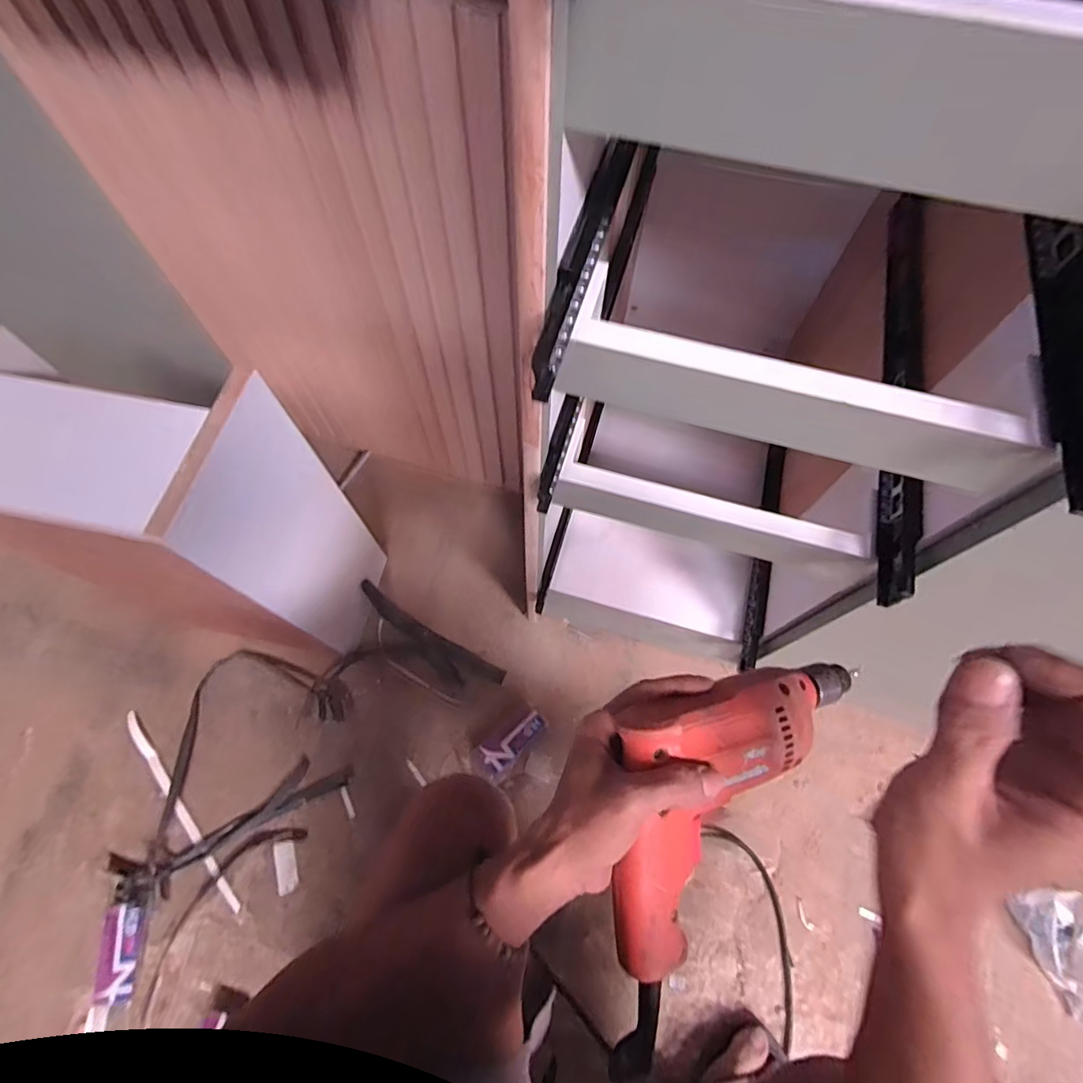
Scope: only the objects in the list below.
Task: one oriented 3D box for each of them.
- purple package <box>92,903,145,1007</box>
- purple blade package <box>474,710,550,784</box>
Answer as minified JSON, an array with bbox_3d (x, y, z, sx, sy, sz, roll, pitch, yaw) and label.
[{"bbox_3d":[-0.527,0.514,0.656,0.039,0.026,0.105,-2,67,-1],"label":"purple package"},{"bbox_3d":[-0.045,0.288,0.747,0.113,0.013,0.048,-40,73,-16],"label":"purple blade package"}]

